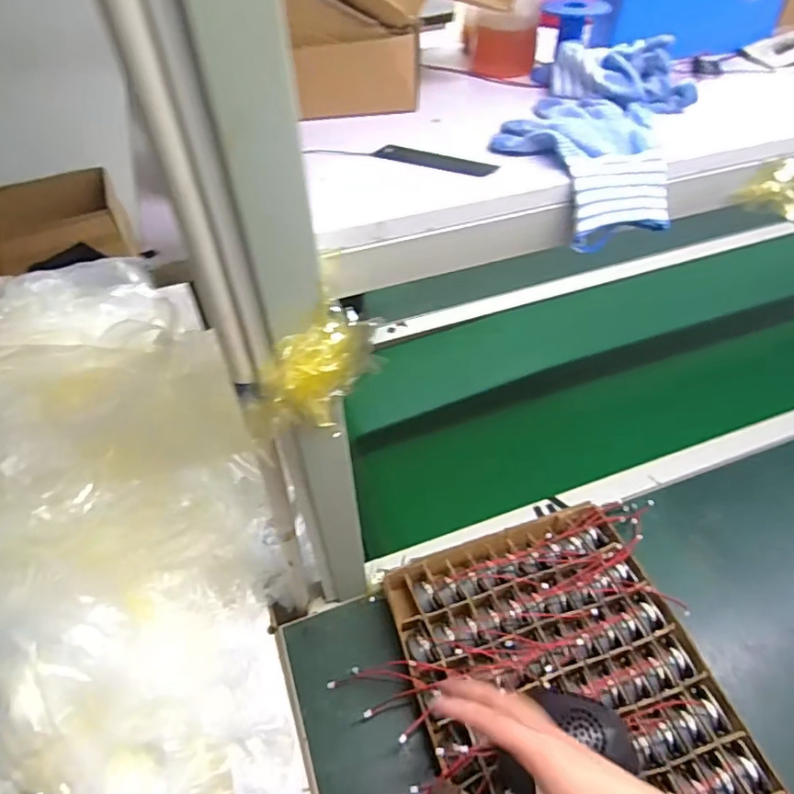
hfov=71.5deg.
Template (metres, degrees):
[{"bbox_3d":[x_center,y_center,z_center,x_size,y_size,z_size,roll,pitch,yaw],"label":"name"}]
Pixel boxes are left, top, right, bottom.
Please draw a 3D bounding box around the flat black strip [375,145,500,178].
[{"bbox_3d":[0.031,-0.187,0.438,0.097,0.005,0.022,21,53,18],"label":"flat black strip"}]

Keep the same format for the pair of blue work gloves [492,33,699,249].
[{"bbox_3d":[0.167,-0.224,0.468,0.144,0.072,0.221,15,51,14],"label":"pair of blue work gloves"}]

